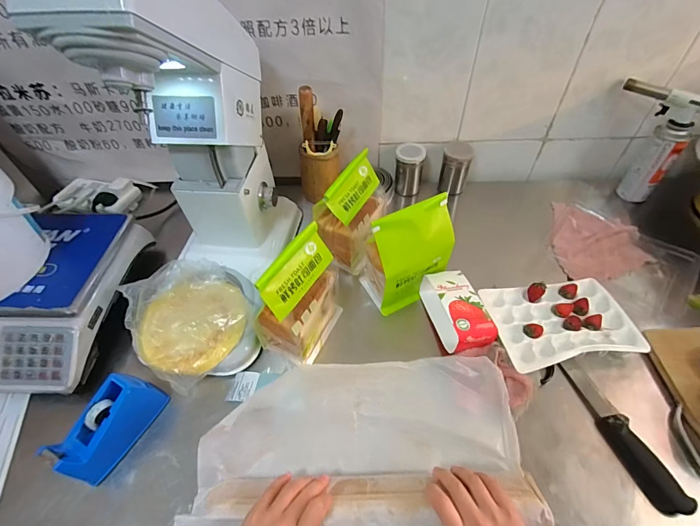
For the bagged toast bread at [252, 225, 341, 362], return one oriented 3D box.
[{"bbox_3d":[-0.086,0.054,0.579,0.088,0.204,0.142,20,54,18],"label":"bagged toast bread"}]

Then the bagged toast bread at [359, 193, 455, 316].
[{"bbox_3d":[0.095,-0.026,0.636,0.146,0.188,0.106,-23,53,-16],"label":"bagged toast bread"}]

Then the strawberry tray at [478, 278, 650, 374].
[{"bbox_3d":[0.356,0.099,0.612,0.239,0.040,0.155,-9,50,-5],"label":"strawberry tray"}]

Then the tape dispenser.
[{"bbox_3d":[-0.350,0.235,0.522,0.055,0.087,0.142,23,55,20],"label":"tape dispenser"}]

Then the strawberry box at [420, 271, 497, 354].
[{"bbox_3d":[0.182,0.082,0.612,0.077,0.066,0.152,-13,51,-8],"label":"strawberry box"}]

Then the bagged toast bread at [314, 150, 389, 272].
[{"bbox_3d":[-0.001,-0.098,0.699,0.097,0.188,0.140,17,53,17],"label":"bagged toast bread"}]

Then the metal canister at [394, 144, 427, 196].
[{"bbox_3d":[0.142,-0.223,0.852,0.068,0.114,0.058,7,51,8],"label":"metal canister"}]

